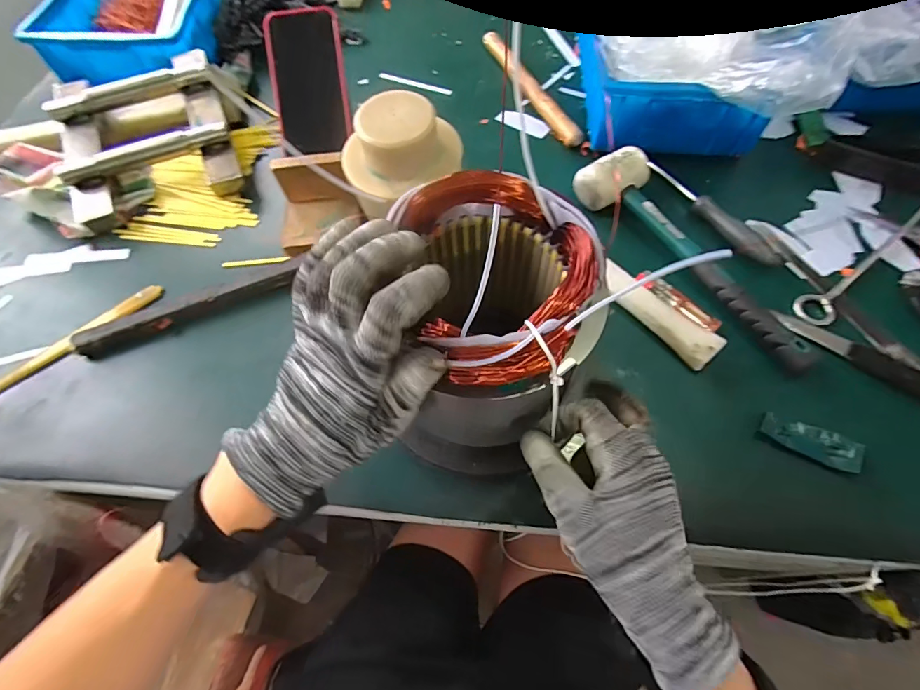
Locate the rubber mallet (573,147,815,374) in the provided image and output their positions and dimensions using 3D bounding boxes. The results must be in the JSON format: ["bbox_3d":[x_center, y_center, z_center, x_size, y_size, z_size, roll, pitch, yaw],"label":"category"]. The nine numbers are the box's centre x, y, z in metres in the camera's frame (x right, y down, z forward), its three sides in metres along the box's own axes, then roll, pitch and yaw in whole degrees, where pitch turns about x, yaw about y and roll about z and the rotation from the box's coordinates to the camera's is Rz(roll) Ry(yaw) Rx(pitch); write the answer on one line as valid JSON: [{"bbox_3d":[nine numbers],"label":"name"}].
[{"bbox_3d":[0.234,-0.096,0.449,0.071,0.046,0.286,-34,66,-16],"label":"rubber mallet"}]

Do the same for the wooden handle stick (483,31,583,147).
[{"bbox_3d":[0.088,-0.340,0.597,0.027,0.020,0.240,-21,63,-10],"label":"wooden handle stick"}]

